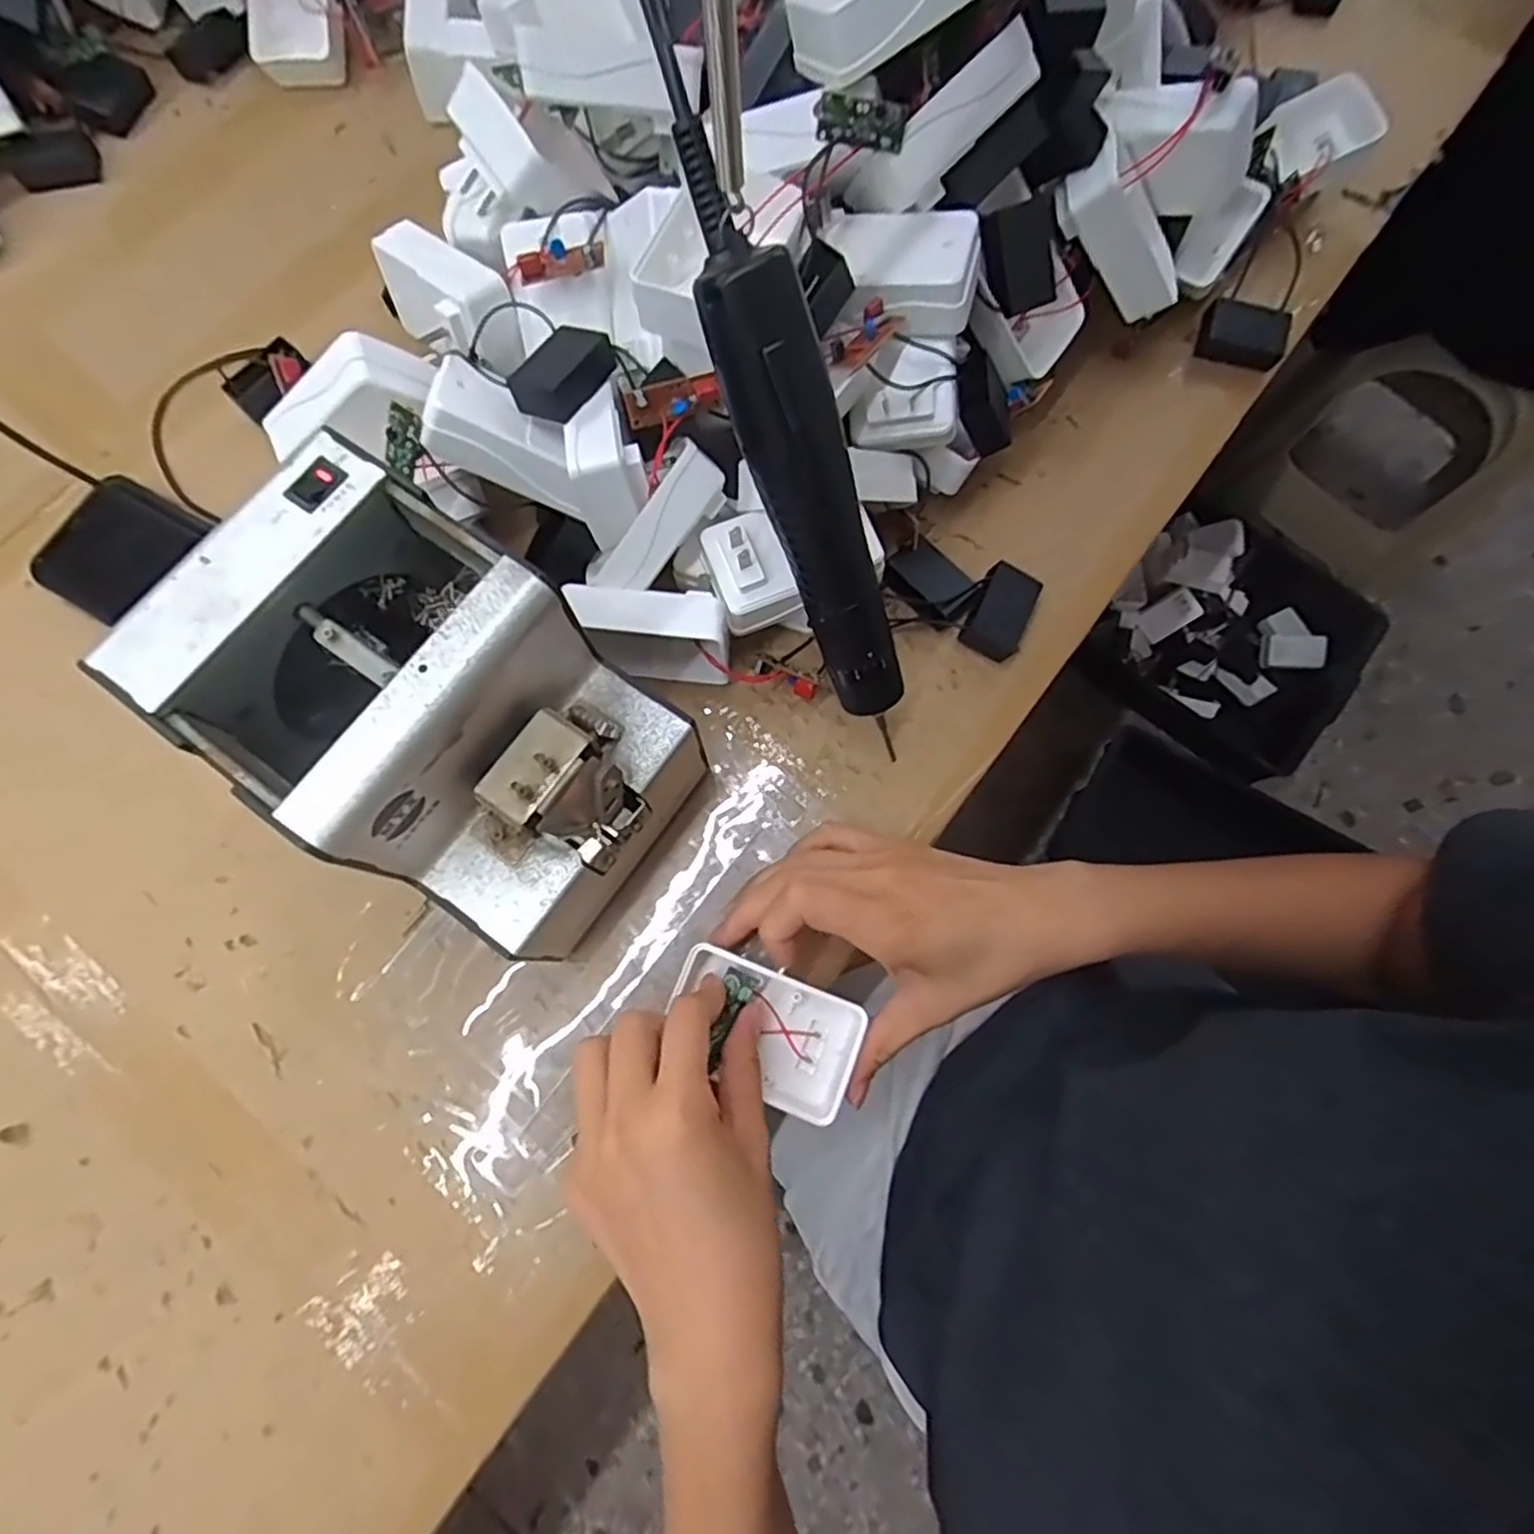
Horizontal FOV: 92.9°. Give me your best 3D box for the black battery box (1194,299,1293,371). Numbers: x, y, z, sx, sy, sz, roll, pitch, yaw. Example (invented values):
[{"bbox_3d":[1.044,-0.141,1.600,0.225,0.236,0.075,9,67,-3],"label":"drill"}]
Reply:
[{"bbox_3d":[0.301,-0.274,0.461,0.051,0.022,0.033,21,75,6],"label":"black battery box"}]

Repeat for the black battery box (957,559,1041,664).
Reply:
[{"bbox_3d":[0.132,-0.086,0.410,0.031,0.020,0.049,25,76,7],"label":"black battery box"}]

